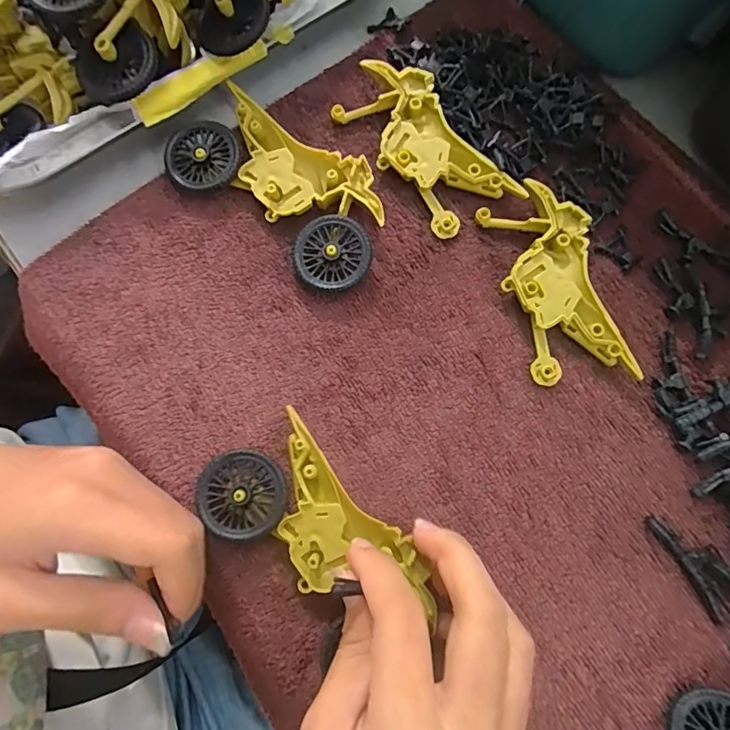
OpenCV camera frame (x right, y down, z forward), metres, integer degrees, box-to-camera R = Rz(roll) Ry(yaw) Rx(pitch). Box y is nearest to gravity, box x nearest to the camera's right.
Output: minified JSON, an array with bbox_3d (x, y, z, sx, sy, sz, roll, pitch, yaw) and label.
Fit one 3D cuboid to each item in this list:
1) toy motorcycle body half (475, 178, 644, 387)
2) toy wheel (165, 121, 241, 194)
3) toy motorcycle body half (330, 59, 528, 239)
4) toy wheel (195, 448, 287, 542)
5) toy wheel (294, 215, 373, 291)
[{"bbox_3d":[0.093,-0.040,0.238,0.047,0.010,0.100,-14,79,-5],"label":"toy motorcycle body half"},{"bbox_3d":[-0.082,-0.106,0.246,0.035,0.010,0.034,0,78,-2],"label":"toy wheel"},{"bbox_3d":[0.031,-0.113,0.250,0.047,0.012,0.098,-38,82,-9],"label":"toy motorcycle body half"},{"bbox_3d":[-0.053,0.057,0.210,0.036,0.012,0.037,0,78,-2],"label":"toy wheel"},{"bbox_3d":[-0.016,-0.054,0.237,0.036,0.013,0.037,0,78,-2],"label":"toy wheel"}]

